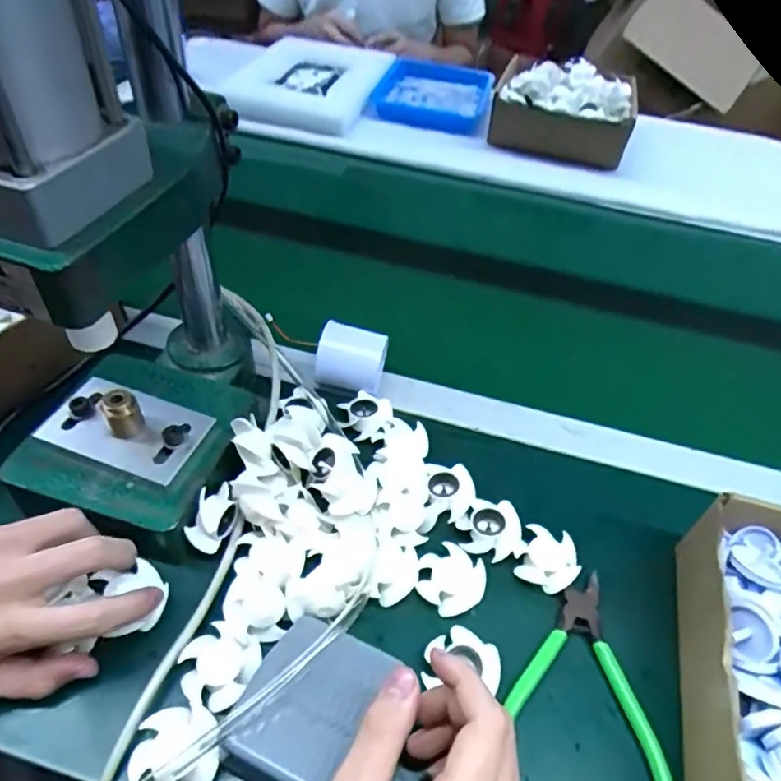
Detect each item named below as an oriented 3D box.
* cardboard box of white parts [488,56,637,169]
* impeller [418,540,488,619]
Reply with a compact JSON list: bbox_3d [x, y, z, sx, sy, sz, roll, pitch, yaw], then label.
[{"bbox_3d":[0.256,-0.428,0.858,0.192,0.088,0.171,12,47,5],"label":"cardboard box of white parts"},{"bbox_3d":[0.040,0.124,0.374,0.042,0.010,0.041,35,52,23],"label":"impeller"}]

